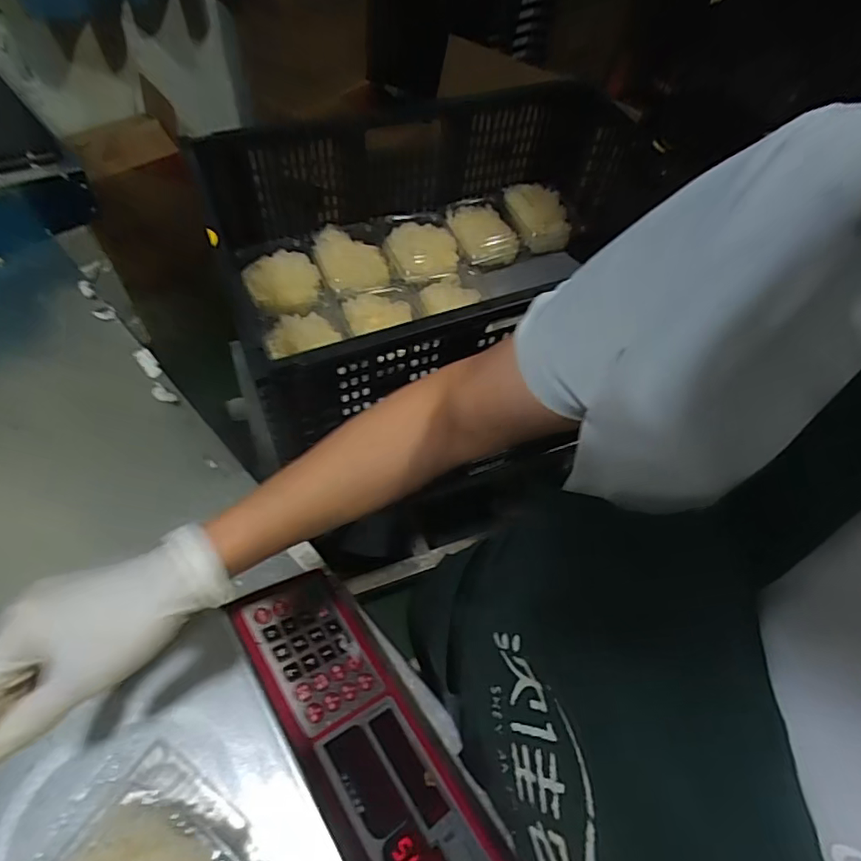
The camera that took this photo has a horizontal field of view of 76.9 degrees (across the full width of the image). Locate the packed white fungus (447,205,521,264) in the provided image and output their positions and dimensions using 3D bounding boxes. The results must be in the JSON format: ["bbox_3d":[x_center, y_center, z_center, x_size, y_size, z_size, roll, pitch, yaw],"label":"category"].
[{"bbox_3d":[0.077,-0.308,0.854,0.094,0.037,0.103,-19,61,-16],"label":"packed white fungus"}]

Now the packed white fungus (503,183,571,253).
[{"bbox_3d":[0.177,-0.346,0.890,0.097,0.049,0.124,-13,59,-13],"label":"packed white fungus"}]

